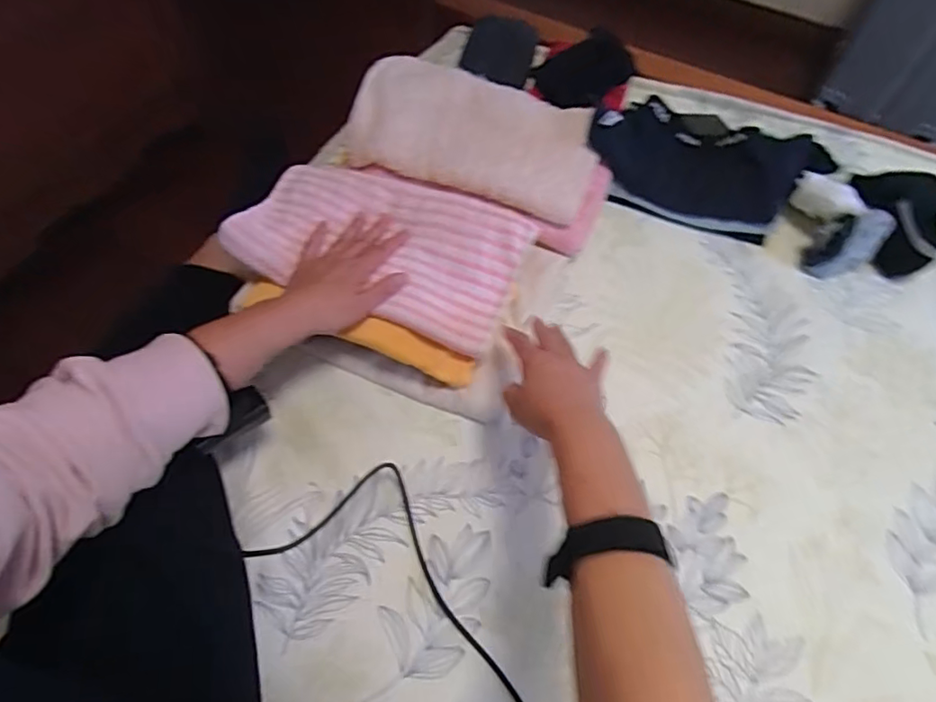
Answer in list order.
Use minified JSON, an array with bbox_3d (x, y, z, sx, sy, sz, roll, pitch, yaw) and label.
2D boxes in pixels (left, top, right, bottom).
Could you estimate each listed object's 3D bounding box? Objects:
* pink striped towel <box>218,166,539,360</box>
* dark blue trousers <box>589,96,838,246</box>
[{"bbox_3d":[-0.095,-0.121,0.608,0.310,0.031,0.175,19,64,9],"label":"pink striped towel"},{"bbox_3d":[0.298,-0.233,0.706,0.292,0.066,0.144,21,64,10],"label":"dark blue trousers"}]

